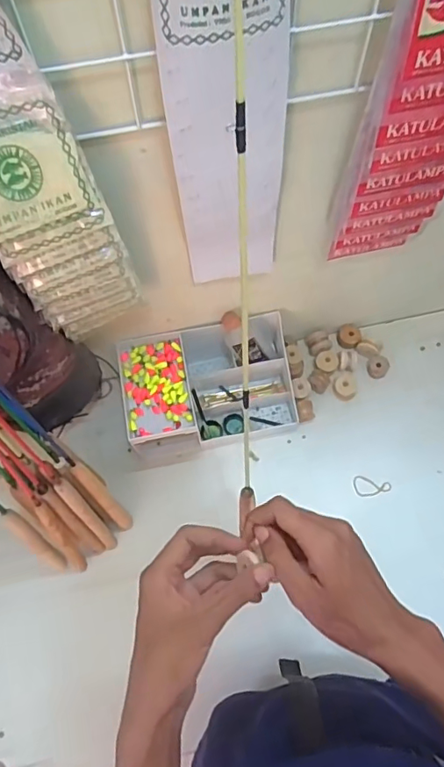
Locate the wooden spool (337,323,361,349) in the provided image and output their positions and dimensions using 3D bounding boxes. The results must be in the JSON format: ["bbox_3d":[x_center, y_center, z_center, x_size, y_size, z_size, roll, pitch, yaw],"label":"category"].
[{"bbox_3d":[0.195,-0.073,0.811,0.035,0.017,0.037,-1,66,1],"label":"wooden spool"}]

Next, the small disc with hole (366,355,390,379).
[{"bbox_3d":[0.230,-0.026,0.779,0.032,0.015,0.034,-1,66,1],"label":"small disc with hole"}]

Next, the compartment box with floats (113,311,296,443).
[{"bbox_3d":[-0.010,0.001,0.746,0.249,0.105,0.144,-12,67,-4],"label":"compartment box with floats"}]

